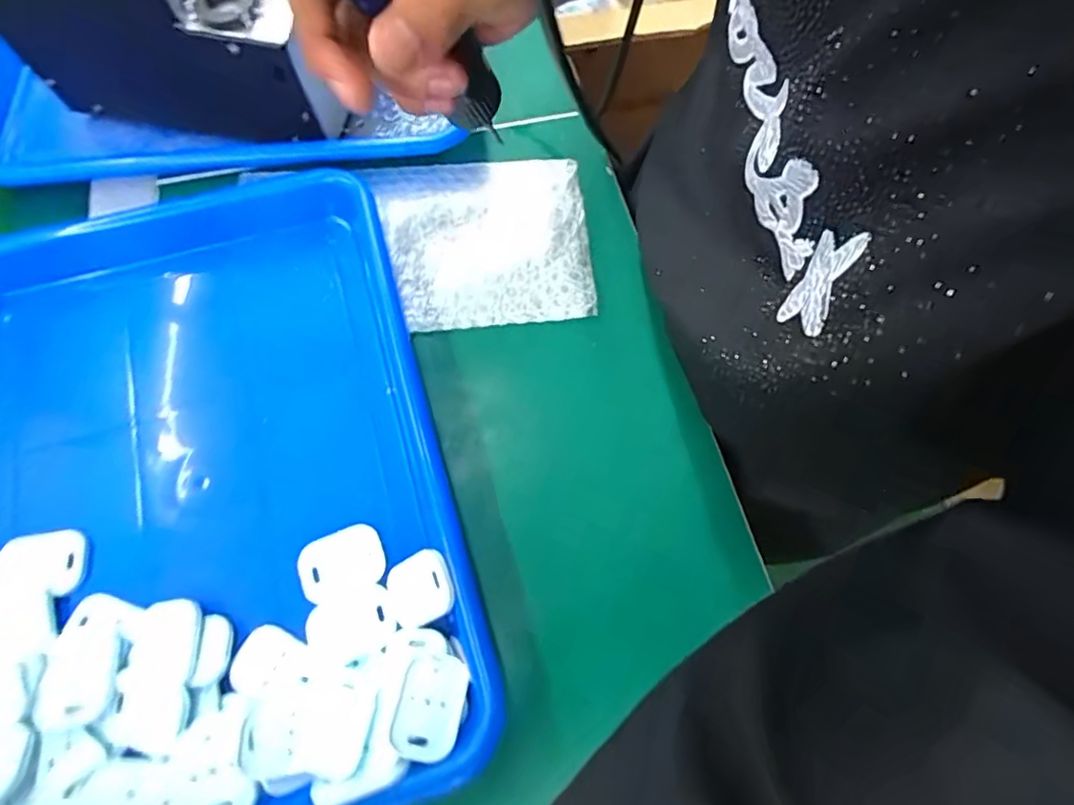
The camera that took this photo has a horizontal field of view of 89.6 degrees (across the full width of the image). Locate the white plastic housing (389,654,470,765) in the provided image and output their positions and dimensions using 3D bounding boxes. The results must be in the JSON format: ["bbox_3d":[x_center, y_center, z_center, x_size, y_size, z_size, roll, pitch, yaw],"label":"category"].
[{"bbox_3d":[-0.045,0.129,0.228,0.026,0.006,0.039,11,71,3],"label":"white plastic housing"}]

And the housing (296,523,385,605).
[{"bbox_3d":[-0.097,0.079,0.265,0.040,0.004,0.031,-20,72,-7],"label":"housing"}]

